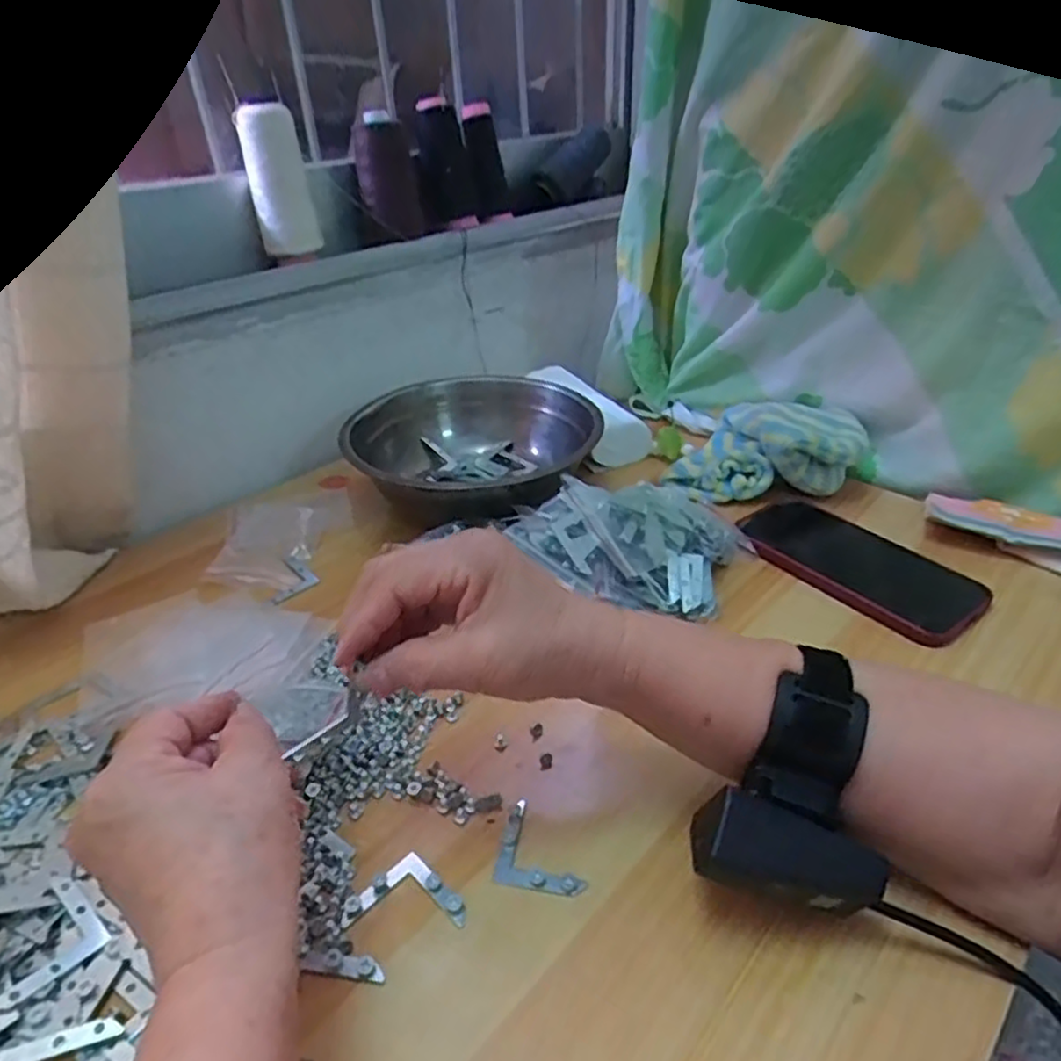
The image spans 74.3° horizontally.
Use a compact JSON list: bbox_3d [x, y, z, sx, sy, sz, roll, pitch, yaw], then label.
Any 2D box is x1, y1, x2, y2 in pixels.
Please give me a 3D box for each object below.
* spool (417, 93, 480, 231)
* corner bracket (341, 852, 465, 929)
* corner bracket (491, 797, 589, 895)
[{"bbox_3d":[-0.088,-0.377,0.720,0.052,0.113,0.040,-4,35,1],"label":"spool"},{"bbox_3d":[-0.056,0.161,0.315,0.053,0.004,0.032,-2,33,1],"label":"corner bracket"},{"bbox_3d":[0.007,0.148,0.329,0.040,0.004,0.042,4,34,10],"label":"corner bracket"}]

